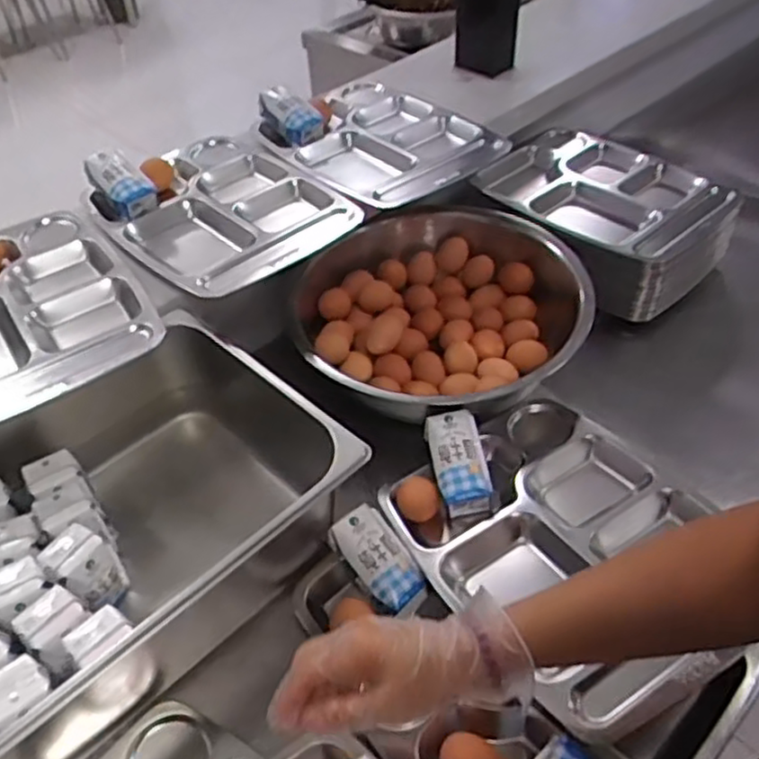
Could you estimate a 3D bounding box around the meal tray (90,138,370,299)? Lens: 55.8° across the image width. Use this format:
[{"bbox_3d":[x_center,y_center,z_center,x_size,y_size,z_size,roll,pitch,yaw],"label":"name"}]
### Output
[{"bbox_3d":[-0.204,-0.210,0.935,0.259,0.048,0.333,-35,54,-25],"label":"meal tray"}]

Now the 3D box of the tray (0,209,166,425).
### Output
[{"bbox_3d":[-0.397,-0.066,0.787,0.257,0.043,0.333,-31,51,-24],"label":"tray"}]

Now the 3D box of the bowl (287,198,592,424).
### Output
[{"bbox_3d":[0.079,-0.078,0.920,0.352,0.099,0.356,-2,45,2],"label":"bowl"}]

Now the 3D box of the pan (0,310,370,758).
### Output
[{"bbox_3d":[-0.300,0.164,0.681,0.329,0.134,0.522,34,56,32],"label":"pan"}]

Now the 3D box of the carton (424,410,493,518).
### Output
[{"bbox_3d":[0.082,0.083,0.744,0.054,0.037,0.108,-11,71,-7],"label":"carton"}]

